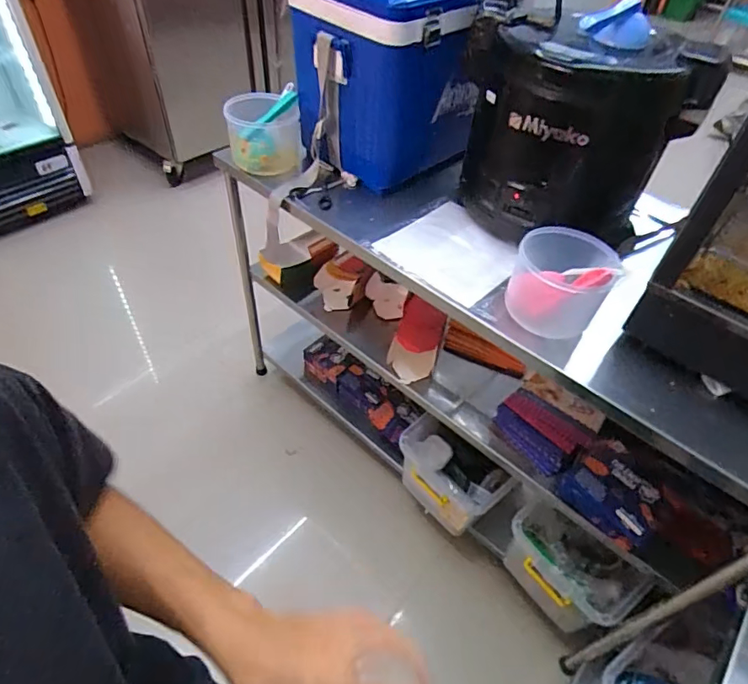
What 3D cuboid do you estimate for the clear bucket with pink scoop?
[{"bbox_3d":[0.332,-0.114,0.866,0.158,0.155,0.169,3,47,-3],"label":"clear bucket with pink scoop"}]

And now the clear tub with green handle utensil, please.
[{"bbox_3d":[-0.257,-0.501,1.175,0.187,0.147,0.180,-3,48,-8],"label":"clear tub with green handle utensil"}]

